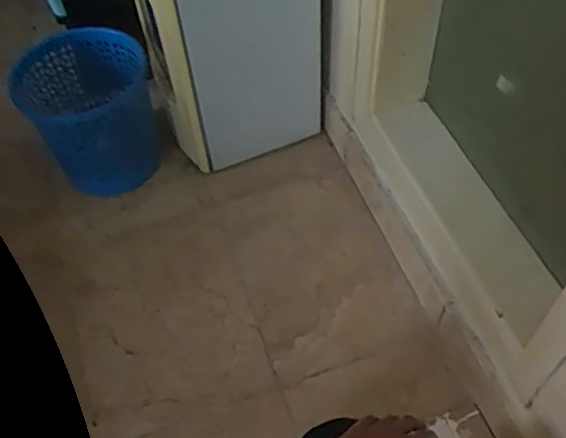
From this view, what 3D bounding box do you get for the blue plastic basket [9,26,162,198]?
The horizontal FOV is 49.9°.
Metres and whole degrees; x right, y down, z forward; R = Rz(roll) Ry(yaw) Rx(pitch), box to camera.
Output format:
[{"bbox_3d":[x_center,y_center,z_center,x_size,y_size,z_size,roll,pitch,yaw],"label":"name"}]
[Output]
[{"bbox_3d":[-0.392,-0.228,1.271,0.250,0.249,0.293,-20,55,-12],"label":"blue plastic basket"}]

